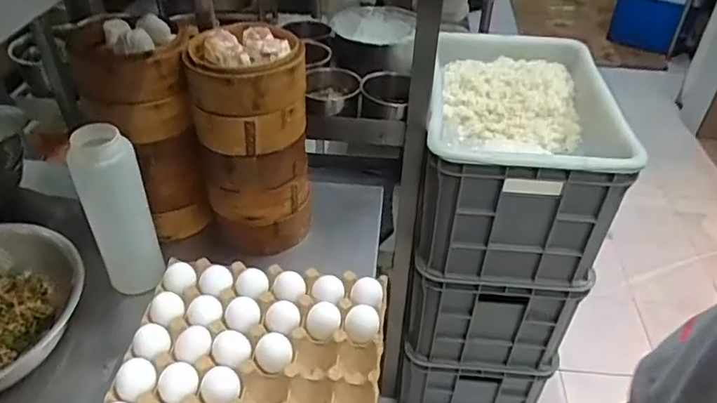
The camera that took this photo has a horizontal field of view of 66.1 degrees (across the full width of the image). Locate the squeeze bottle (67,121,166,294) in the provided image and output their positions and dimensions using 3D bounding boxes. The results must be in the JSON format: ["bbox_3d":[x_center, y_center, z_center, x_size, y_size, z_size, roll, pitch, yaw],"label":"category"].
[{"bbox_3d":[-0.296,0.015,0.680,0.063,0.213,0.062,11,40,11],"label":"squeeze bottle"}]

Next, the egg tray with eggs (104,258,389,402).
[{"bbox_3d":[-0.117,0.184,0.625,0.277,0.055,0.259,4,39,3],"label":"egg tray with eggs"}]

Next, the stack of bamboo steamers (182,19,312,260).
[{"bbox_3d":[-0.142,-0.081,0.754,0.137,0.274,0.140,-7,40,-10],"label":"stack of bamboo steamers"}]

